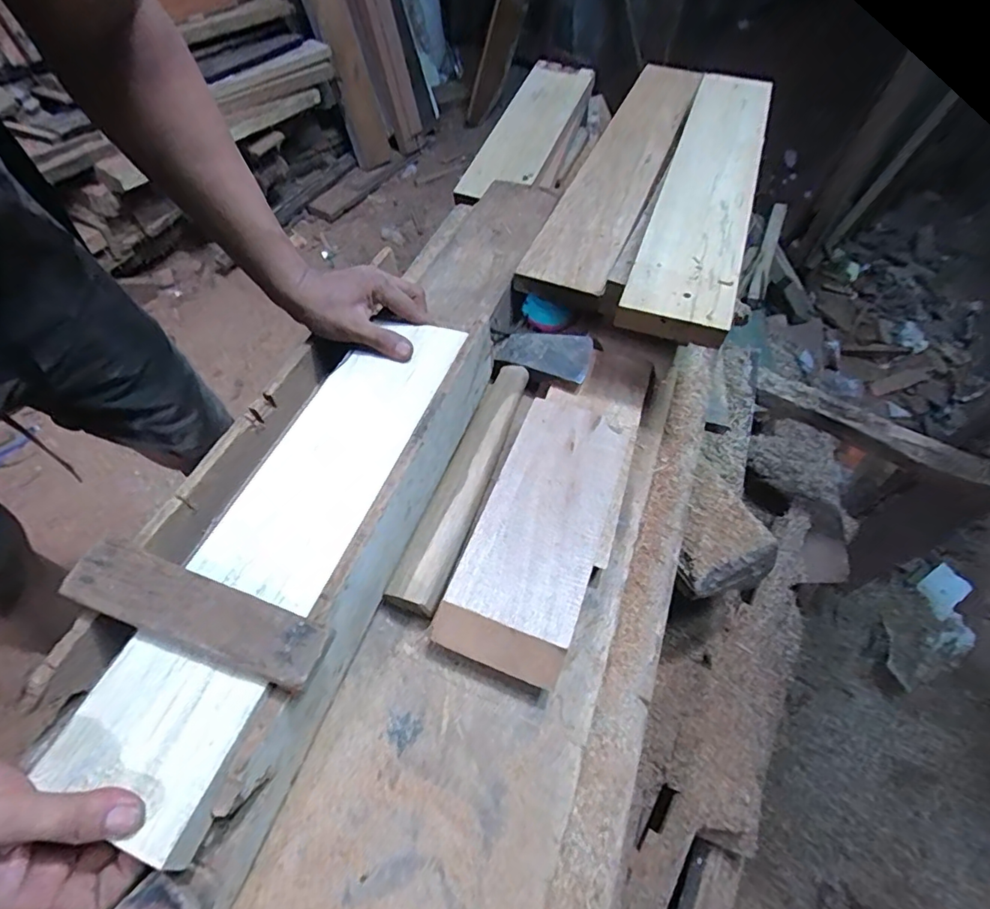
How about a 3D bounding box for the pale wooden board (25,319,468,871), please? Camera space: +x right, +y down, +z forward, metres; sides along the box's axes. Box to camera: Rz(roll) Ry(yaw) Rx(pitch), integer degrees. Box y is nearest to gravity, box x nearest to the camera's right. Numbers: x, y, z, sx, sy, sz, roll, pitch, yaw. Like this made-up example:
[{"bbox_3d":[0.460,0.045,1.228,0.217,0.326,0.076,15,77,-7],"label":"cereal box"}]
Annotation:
[{"bbox_3d":[-0.155,0.036,0.421,0.106,0.025,0.431,18,53,7],"label":"pale wooden board"}]

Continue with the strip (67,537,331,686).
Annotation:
[{"bbox_3d":[-0.199,0.103,0.345,0.185,0.019,0.044,20,59,8],"label":"strip"}]

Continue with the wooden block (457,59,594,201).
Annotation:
[{"bbox_3d":[0.052,-0.526,0.847,0.113,0.021,0.368,17,64,12],"label":"wooden block"}]

